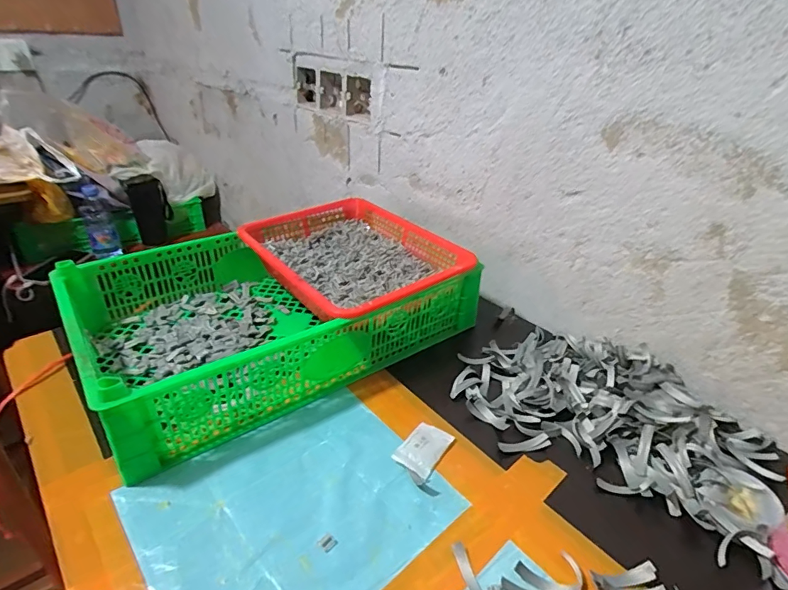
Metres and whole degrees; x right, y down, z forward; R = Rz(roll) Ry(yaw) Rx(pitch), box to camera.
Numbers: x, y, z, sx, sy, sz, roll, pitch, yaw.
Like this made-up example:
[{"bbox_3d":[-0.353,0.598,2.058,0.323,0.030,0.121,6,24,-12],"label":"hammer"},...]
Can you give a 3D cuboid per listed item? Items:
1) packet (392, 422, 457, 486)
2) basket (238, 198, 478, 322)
[{"bbox_3d":[0.031,0.157,0.465,0.040,0.013,0.070,22,35,29],"label":"packet"},{"bbox_3d":[-0.056,-0.050,0.661,0.239,0.076,0.297,-20,37,-34],"label":"basket"}]

